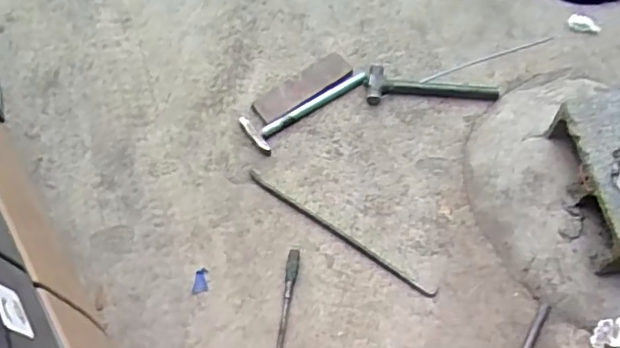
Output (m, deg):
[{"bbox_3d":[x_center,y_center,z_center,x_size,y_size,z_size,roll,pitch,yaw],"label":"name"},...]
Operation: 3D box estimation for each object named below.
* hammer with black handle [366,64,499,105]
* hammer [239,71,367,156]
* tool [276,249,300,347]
[{"bbox_3d":[0.332,-0.225,1.660,0.355,0.032,0.110,12,62,9],"label":"hammer with black handle"},{"bbox_3d":[-0.013,-0.200,1.673,0.372,0.027,0.110,-36,66,-16],"label":"hammer"},{"bbox_3d":[-0.071,0.385,1.423,0.030,0.019,0.437,7,62,6],"label":"tool"}]

